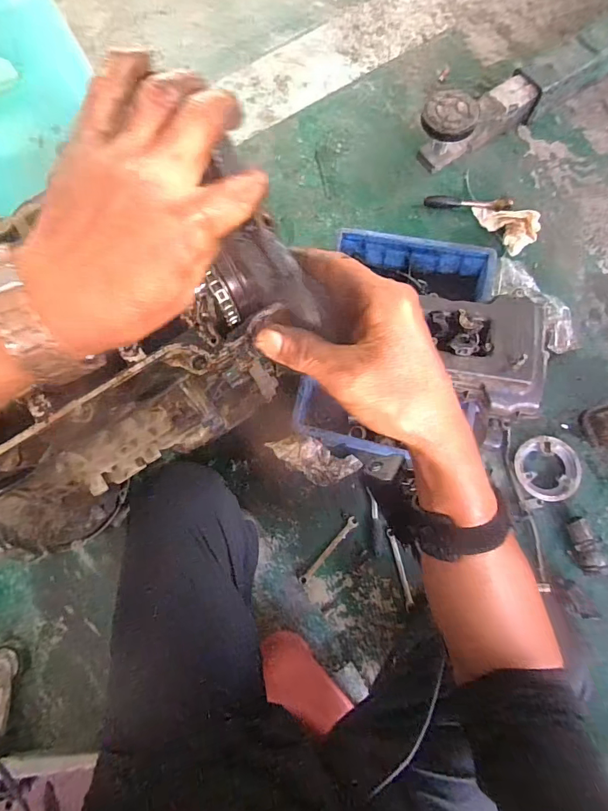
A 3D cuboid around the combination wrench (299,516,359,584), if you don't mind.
[{"bbox_3d":[0.049,0.279,0.823,0.020,0.010,0.155,40,79,12],"label":"combination wrench"}]

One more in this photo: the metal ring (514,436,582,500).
[{"bbox_3d":[0.471,0.121,0.821,0.124,0.013,0.121,0,74,2],"label":"metal ring"}]

